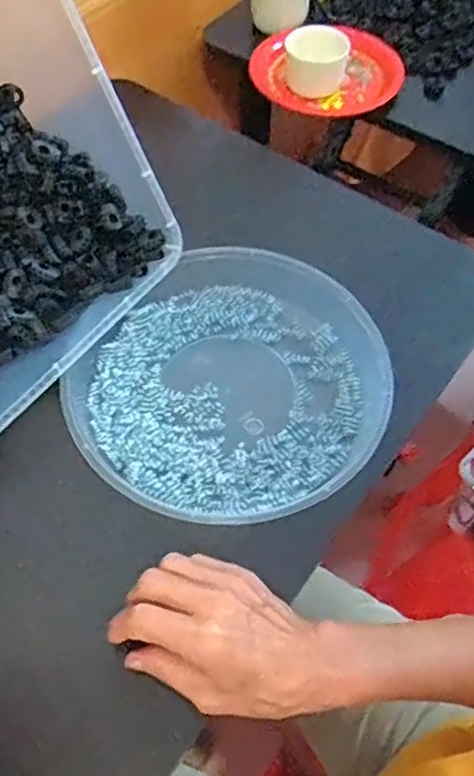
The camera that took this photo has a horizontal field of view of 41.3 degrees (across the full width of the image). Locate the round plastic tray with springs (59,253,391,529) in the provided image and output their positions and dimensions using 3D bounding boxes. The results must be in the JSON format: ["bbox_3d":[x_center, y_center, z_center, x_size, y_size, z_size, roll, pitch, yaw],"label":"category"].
[{"bbox_3d":[-0.001,-0.008,0.476,0.219,0.040,0.223,1,60,-3],"label":"round plastic tray with springs"}]

